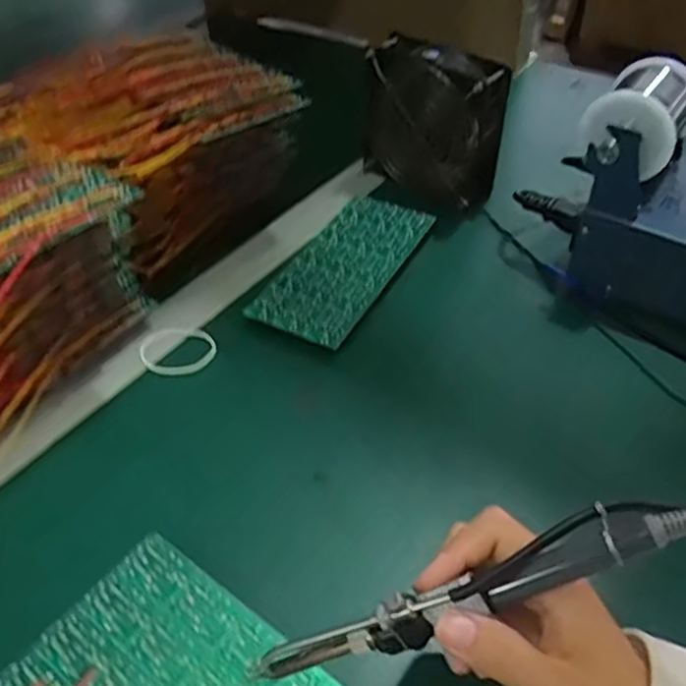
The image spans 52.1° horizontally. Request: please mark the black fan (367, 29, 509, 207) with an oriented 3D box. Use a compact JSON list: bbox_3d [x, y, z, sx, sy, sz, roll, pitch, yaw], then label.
[{"bbox_3d":[0.076,-0.190,0.589,0.116,0.106,0.042,33,54,26],"label":"black fan"}]

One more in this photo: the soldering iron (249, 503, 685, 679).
[{"bbox_3d":[0.051,0.097,0.277,0.200,0.019,0.025,-28,47,12],"label":"soldering iron"}]

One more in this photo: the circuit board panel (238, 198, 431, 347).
[{"bbox_3d":[0.001,-0.061,0.540,0.077,0.007,0.163,24,52,21],"label":"circuit board panel"}]

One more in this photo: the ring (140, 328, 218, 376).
[{"bbox_3d":[-0.116,0.005,0.497,0.048,0.008,0.045,0,47,0],"label":"ring"}]

